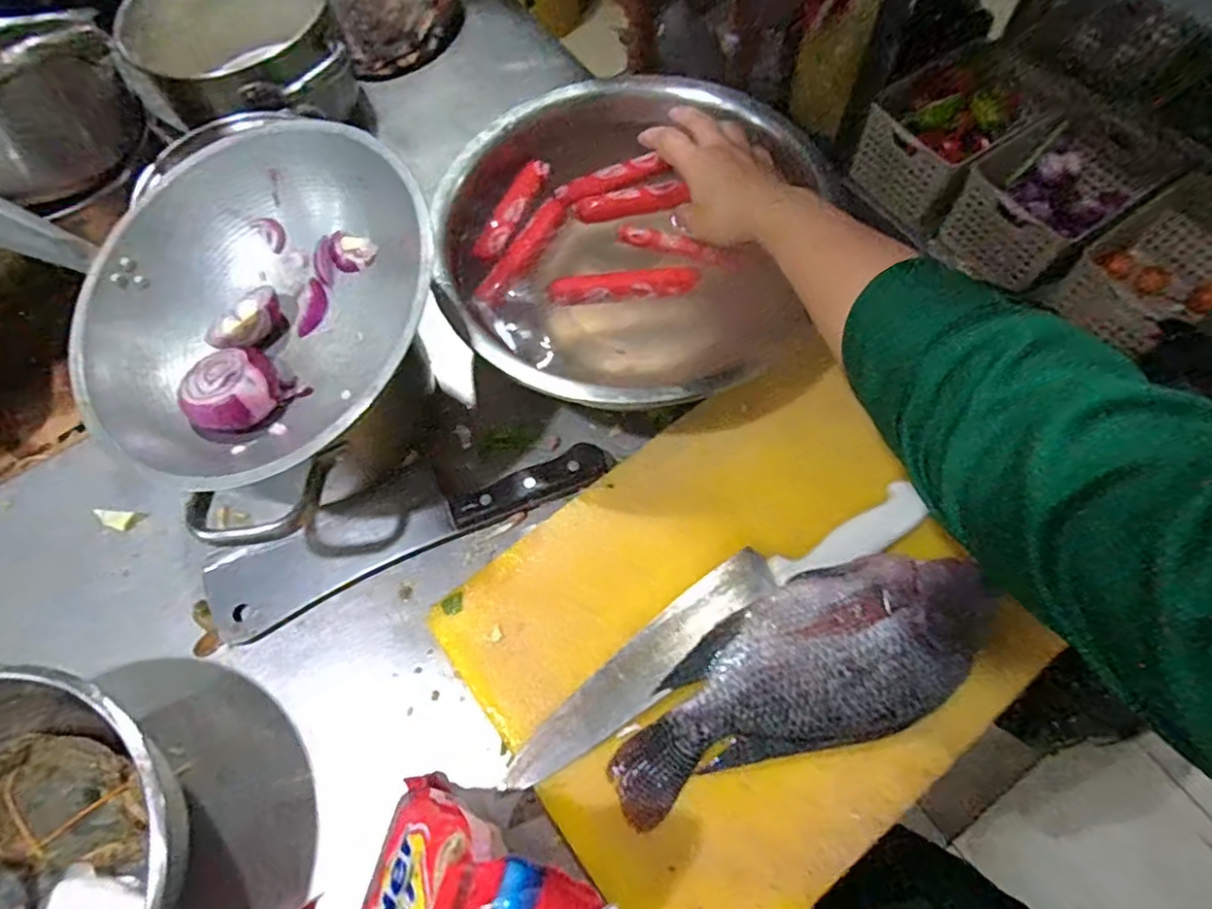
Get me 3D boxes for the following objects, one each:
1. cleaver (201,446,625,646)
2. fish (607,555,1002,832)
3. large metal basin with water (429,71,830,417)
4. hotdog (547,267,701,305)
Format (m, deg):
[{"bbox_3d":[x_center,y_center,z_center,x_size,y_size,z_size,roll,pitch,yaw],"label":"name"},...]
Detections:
[{"bbox_3d":[-0.161,0.048,0.503,0.325,0.027,0.079,-23,68,-7],"label":"cleaver"},{"bbox_3d":[0.116,0.146,0.405,0.246,0.049,0.106,-18,68,-5],"label":"fish"},{"bbox_3d":[0.012,-0.165,0.517,0.292,0.088,0.306,-1,67,2],"label":"large metal basin with water"},{"bbox_3d":[0.017,-0.135,0.499,0.119,0.021,0.021,-11,67,-2],"label":"hotdog"}]

